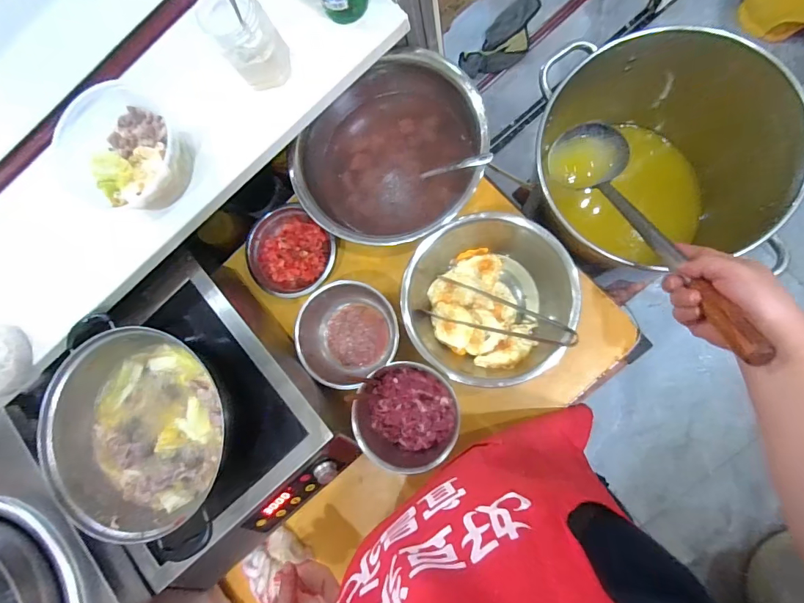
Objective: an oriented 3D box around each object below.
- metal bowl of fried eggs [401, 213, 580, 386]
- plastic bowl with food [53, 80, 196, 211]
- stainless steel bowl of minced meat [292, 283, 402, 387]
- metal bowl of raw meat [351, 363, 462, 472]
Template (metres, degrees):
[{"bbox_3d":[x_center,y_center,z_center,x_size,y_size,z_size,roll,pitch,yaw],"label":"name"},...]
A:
[{"bbox_3d":[0.132,0.000,0.655,0.243,0.103,0.238,-1,85,9],"label":"metal bowl of fried eggs"},{"bbox_3d":[-0.361,-0.196,0.566,0.165,0.064,0.153,32,90,10],"label":"plastic bowl with food"},{"bbox_3d":[-0.089,0.057,0.712,0.174,0.077,0.158,-38,81,4],"label":"stainless steel bowl of minced meat"},{"bbox_3d":[0.012,0.179,0.658,0.149,0.116,0.157,-1,85,9],"label":"metal bowl of raw meat"}]

